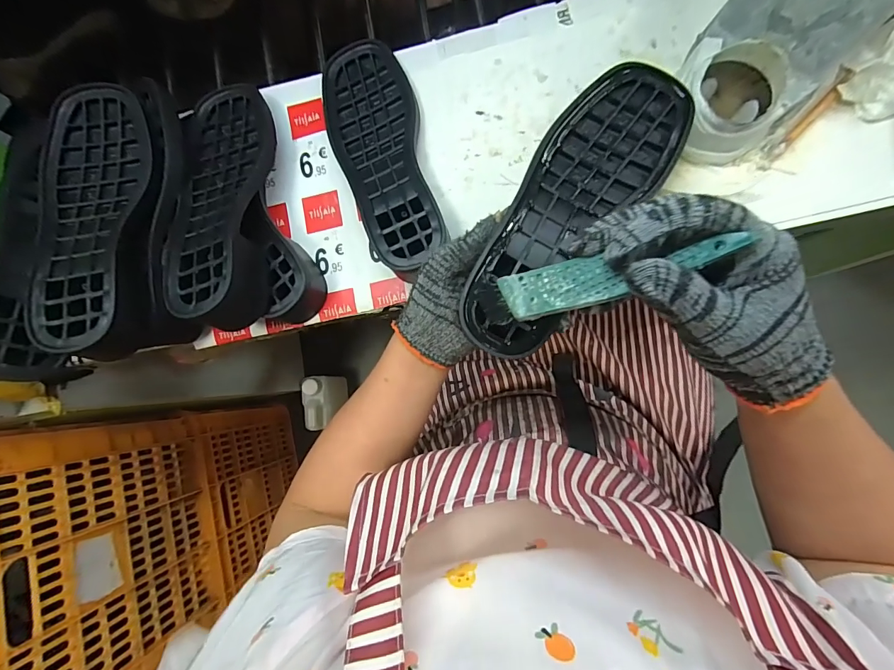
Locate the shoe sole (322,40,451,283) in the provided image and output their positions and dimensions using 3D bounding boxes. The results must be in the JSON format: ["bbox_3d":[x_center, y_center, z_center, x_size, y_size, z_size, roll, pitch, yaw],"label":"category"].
[{"bbox_3d":[-0.061,-0.175,0.387,0.085,0.046,0.254,-20,82,4],"label":"shoe sole"}]

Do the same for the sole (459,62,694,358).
[{"bbox_3d":[0.093,-0.100,0.288,0.087,0.028,0.250,34,77,9],"label":"sole"}]

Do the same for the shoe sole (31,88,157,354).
[{"bbox_3d":[-0.307,-0.105,0.362,0.090,0.070,0.256,-11,83,5],"label":"shoe sole"}]

